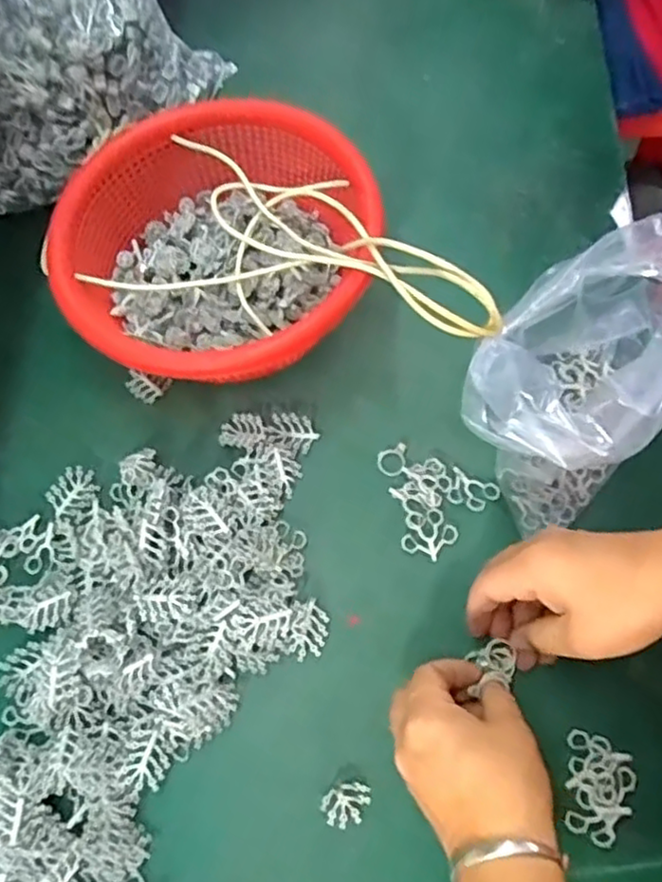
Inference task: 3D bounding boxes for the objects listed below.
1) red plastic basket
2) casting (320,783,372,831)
[{"bbox_3d":[-0.083,-0.143,0.483,0.224,0.096,0.211,-1,68,4],"label":"red plastic basket"},{"bbox_3d":[0.010,0.212,0.386,0.029,0.008,0.021,-27,69,-7],"label":"casting"}]

